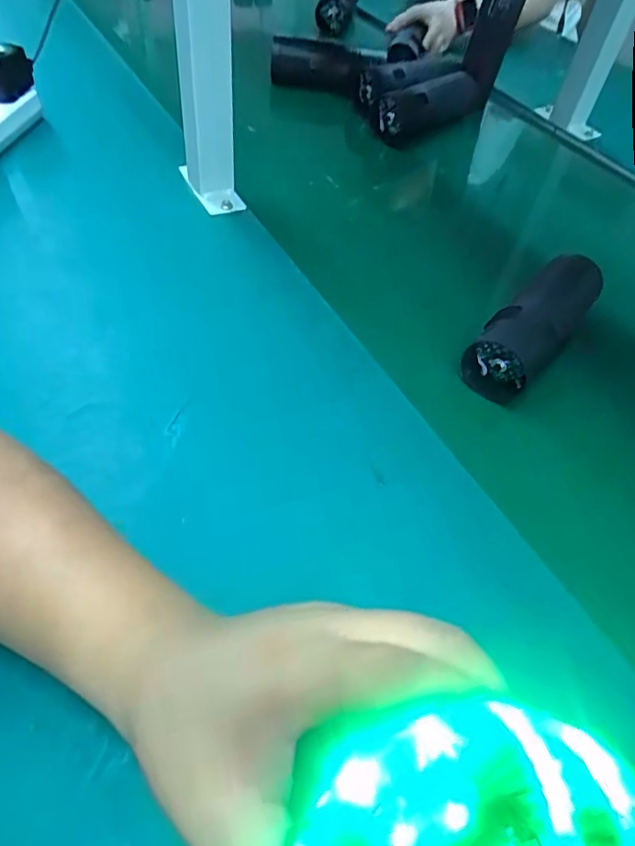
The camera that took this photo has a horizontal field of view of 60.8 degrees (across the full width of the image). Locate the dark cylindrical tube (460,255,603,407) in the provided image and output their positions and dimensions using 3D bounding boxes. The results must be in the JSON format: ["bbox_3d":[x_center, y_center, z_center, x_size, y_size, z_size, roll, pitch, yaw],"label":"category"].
[{"bbox_3d":[0.183,-0.081,0.456,0.053,0.057,0.148,36,56,20],"label":"dark cylindrical tube"}]

